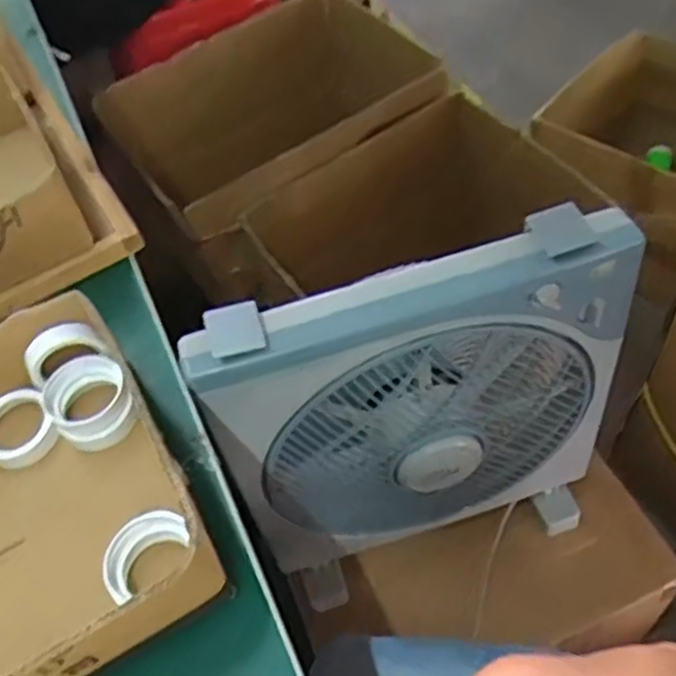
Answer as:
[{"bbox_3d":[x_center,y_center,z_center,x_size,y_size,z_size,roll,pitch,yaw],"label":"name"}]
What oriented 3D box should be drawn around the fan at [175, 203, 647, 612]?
[{"bbox_3d":[0.093,0.091,0.694,0.363,0.405,0.095,-18,54,-3],"label":"fan"}]

